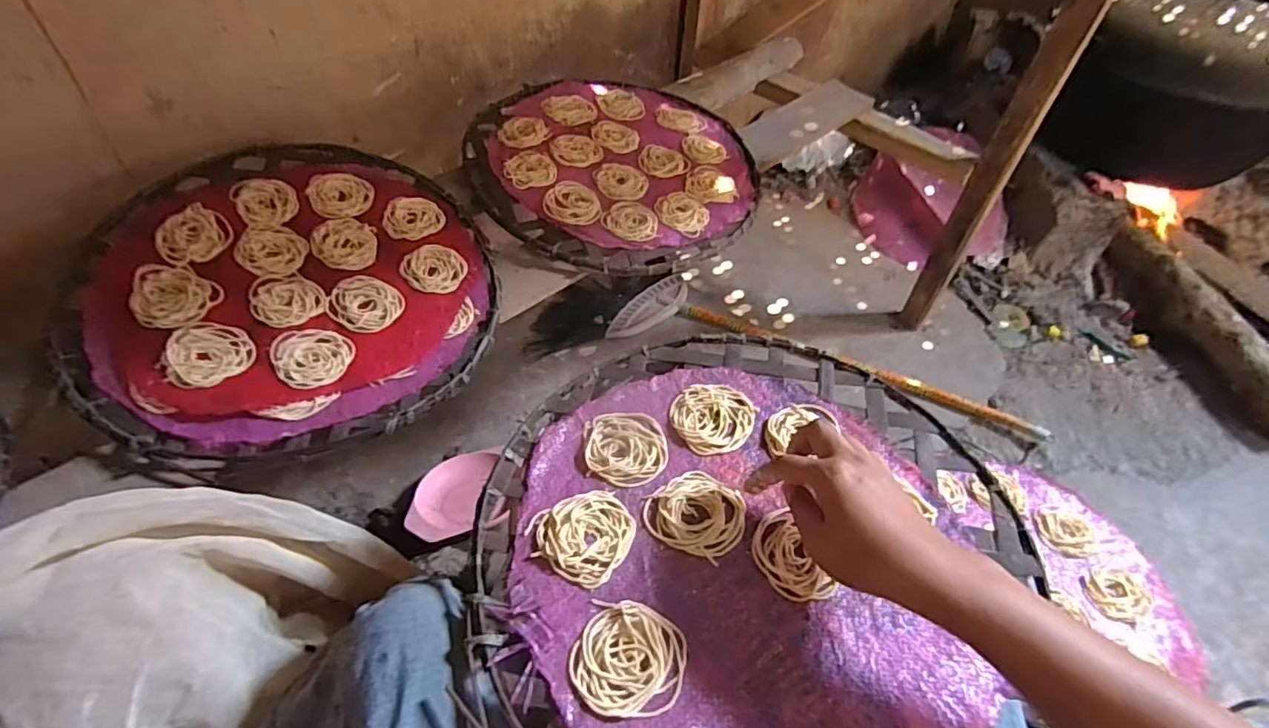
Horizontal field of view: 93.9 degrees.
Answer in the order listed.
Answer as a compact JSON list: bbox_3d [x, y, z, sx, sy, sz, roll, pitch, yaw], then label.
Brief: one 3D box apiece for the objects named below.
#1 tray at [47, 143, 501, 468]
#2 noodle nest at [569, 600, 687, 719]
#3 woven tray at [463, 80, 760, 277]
[{"bbox_3d":[-0.352,-0.089,0.619,0.382,0.079,0.395,-14,51,-15],"label":"tray"},{"bbox_3d":[-0.003,0.188,0.376,0.068,0.009,0.067,15,49,10],"label":"noodle nest"},{"bbox_3d":[-0.022,-0.272,0.812,0.380,0.063,0.377,-13,50,-14],"label":"woven tray"}]

